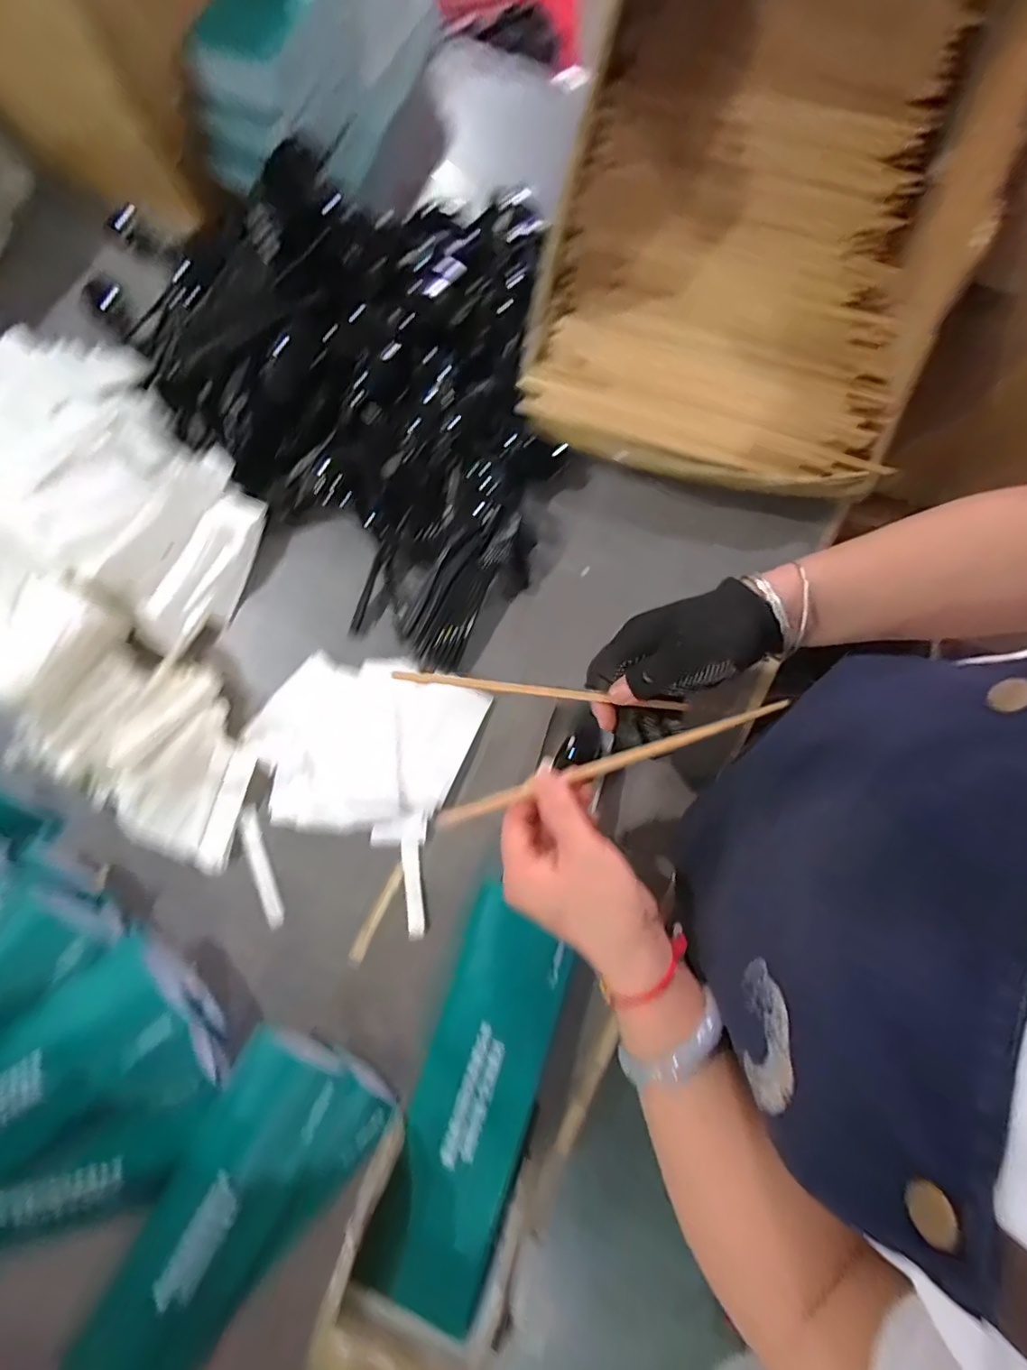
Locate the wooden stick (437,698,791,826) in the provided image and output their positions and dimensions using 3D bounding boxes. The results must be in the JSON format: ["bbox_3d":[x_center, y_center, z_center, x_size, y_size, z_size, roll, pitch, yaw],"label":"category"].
[{"bbox_3d":[0.067,0.049,0.358,0.235,0.006,0.010,-17,80,-6],"label":"wooden stick"}]

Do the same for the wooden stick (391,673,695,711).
[{"bbox_3d":[0.028,0.005,0.372,0.210,0.006,0.006,7,79,-21],"label":"wooden stick"}]

